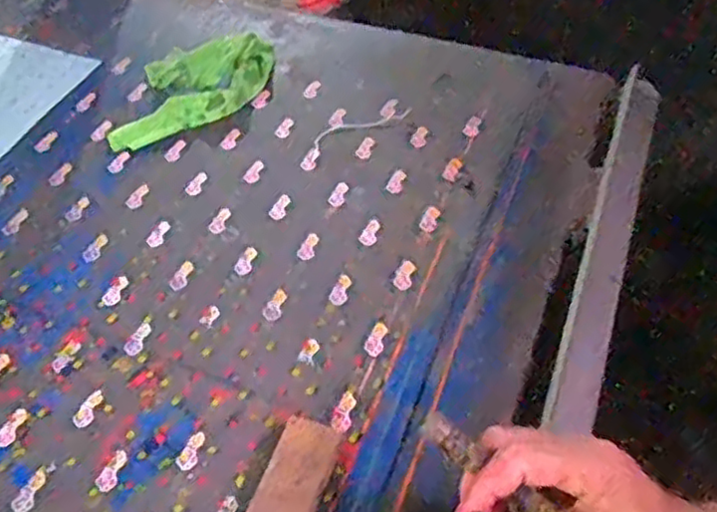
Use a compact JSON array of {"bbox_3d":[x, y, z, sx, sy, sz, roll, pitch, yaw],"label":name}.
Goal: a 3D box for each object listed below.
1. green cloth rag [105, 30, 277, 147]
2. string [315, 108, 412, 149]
[{"bbox_3d":[-0.209,-0.211,0.845,0.219,0.035,0.136,-26,54,-17],"label":"green cloth rag"},{"bbox_3d":[0.003,-0.155,0.805,0.126,0.004,0.029,-24,51,-16],"label":"string"}]

